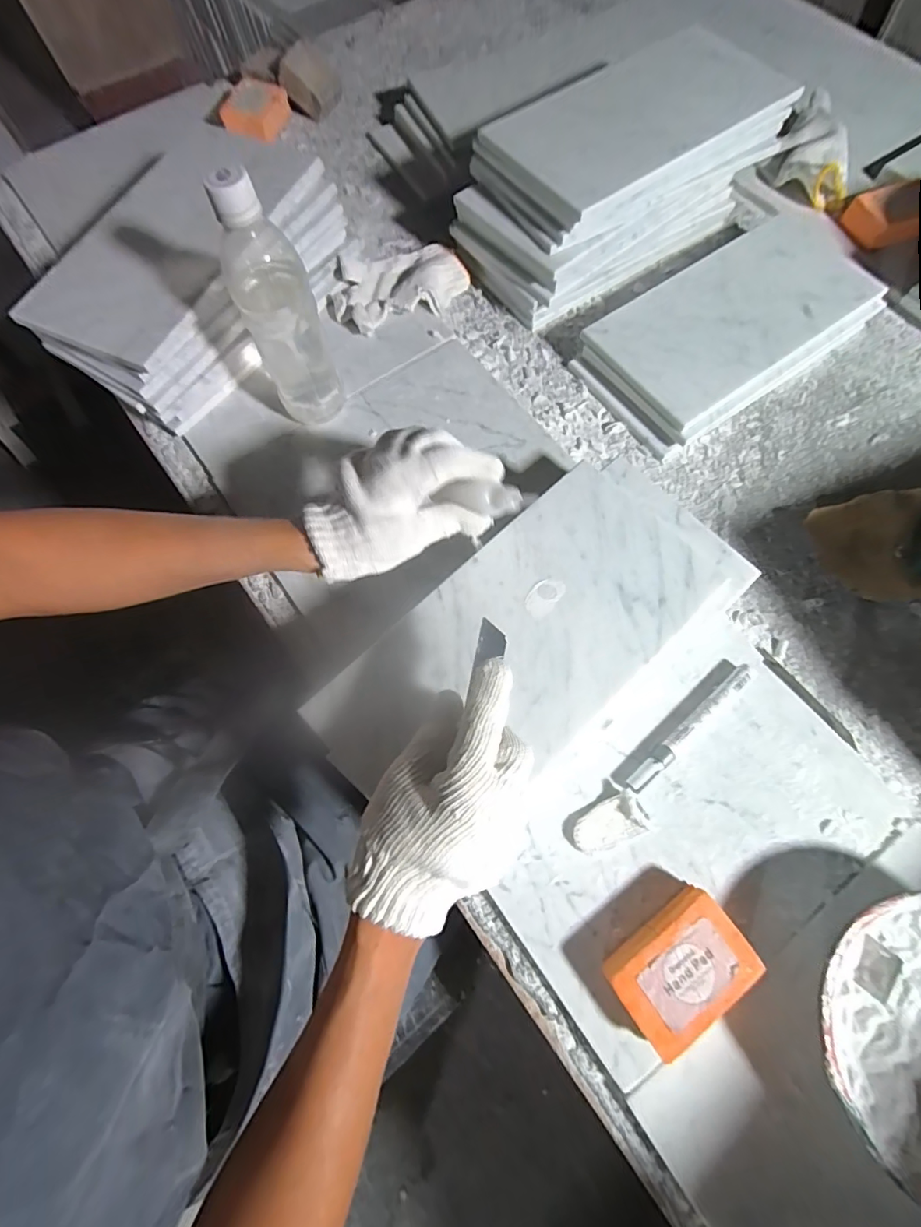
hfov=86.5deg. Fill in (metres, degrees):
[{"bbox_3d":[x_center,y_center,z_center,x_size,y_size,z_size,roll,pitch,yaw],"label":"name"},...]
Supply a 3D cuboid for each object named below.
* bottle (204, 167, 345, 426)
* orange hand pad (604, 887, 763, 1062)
[{"bbox_3d":[-0.155,-0.258,0.427,0.062,0.211,0.056,-23,71,-8],"label":"bottle"},{"bbox_3d":[0.152,0.247,0.343,0.092,0.033,0.065,-34,72,-10],"label":"orange hand pad"}]

